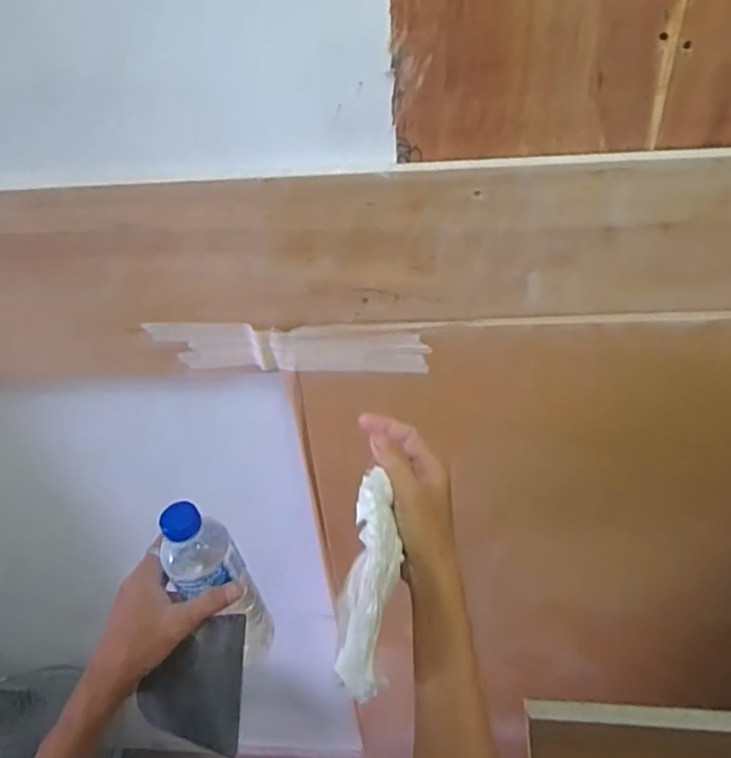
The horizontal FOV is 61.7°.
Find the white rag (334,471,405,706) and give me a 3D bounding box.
[{"bbox_3d":[0.004,0.146,0.443,0.030,0.062,0.158,4,76,11],"label":"white rag"}]

